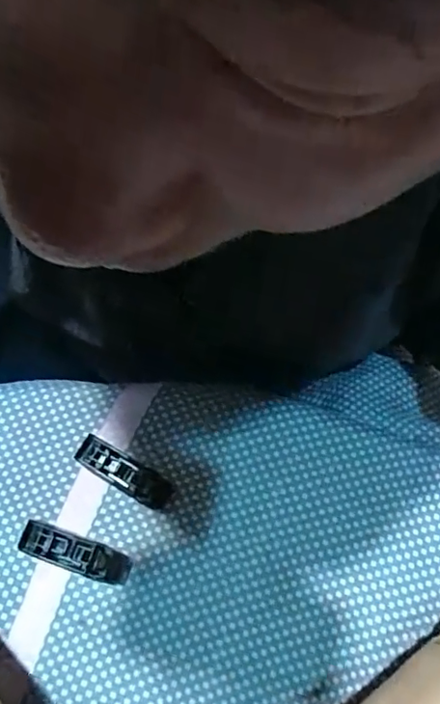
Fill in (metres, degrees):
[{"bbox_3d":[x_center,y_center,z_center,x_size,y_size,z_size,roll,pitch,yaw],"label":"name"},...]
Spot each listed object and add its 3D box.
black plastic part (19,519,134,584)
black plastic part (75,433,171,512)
[{"bbox_3d":[-0.076,0.107,0.294,0.058,0.011,0.017,19,73,3],"label":"black plastic part"},{"bbox_3d":[-0.053,0.067,0.306,0.056,0.012,0.018,29,74,6],"label":"black plastic part"}]

